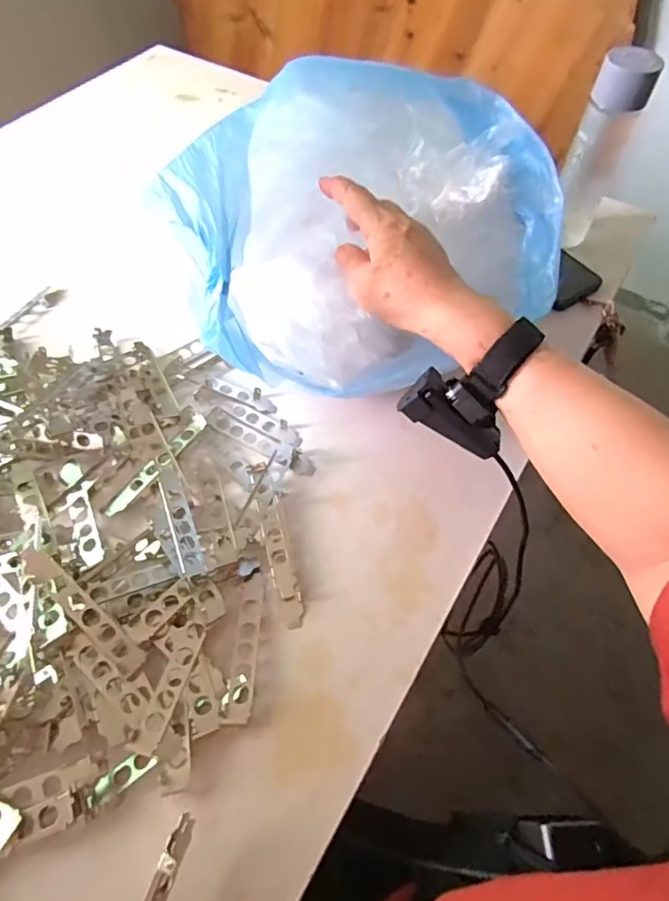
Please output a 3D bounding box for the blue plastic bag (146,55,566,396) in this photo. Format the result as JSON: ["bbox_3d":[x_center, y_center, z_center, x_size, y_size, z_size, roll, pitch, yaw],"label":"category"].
[{"bbox_3d":[0.033,-0.180,0.435,0.309,0.154,0.220,-18,60,-15],"label":"blue plastic bag"}]

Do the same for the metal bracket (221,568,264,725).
[{"bbox_3d":[-0.070,0.151,0.410,0.019,0.005,0.112,3,58,0],"label":"metal bracket"}]

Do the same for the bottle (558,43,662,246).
[{"bbox_3d":[0.296,-0.335,0.594,0.057,0.203,0.058,27,62,14],"label":"bottle"}]

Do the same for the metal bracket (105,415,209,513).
[{"bbox_3d":[-0.163,0.010,0.482,0.018,0.009,0.121,31,63,17],"label":"metal bracket"}]

